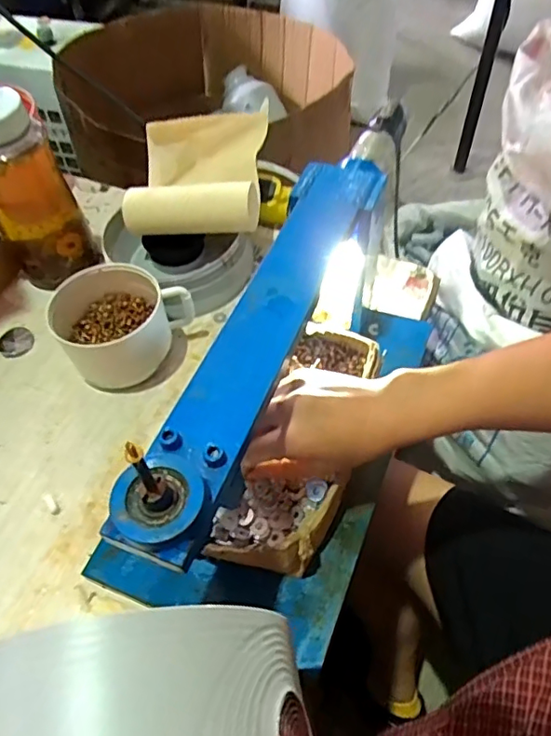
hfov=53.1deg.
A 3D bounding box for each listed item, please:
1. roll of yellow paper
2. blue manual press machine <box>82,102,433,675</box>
[{"bbox_3d":[-0.087,-0.216,0.614,0.144,0.072,0.120,2,55,5],"label":"roll of yellow paper"},{"bbox_3d":[0.053,-0.020,0.463,0.125,0.201,0.450,16,57,14],"label":"blue manual press machine"}]

